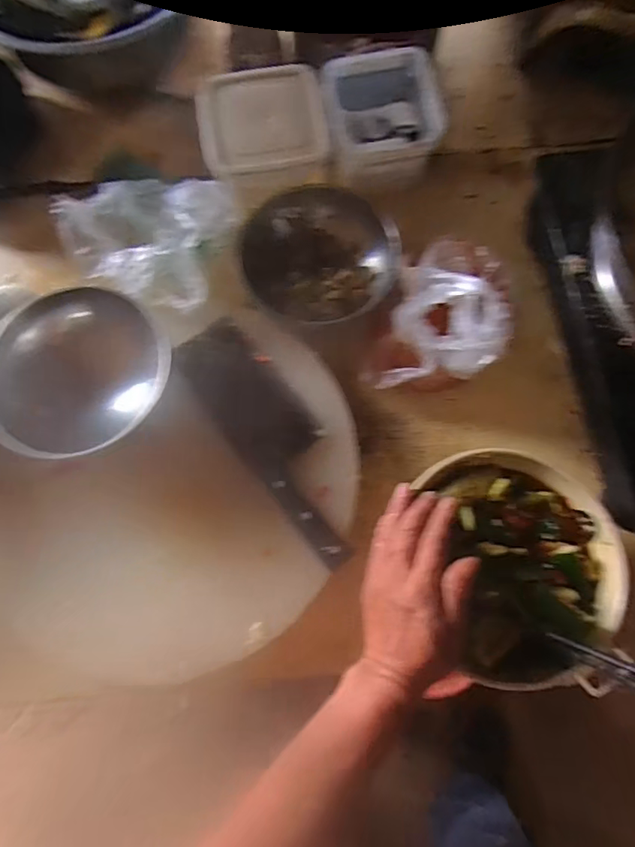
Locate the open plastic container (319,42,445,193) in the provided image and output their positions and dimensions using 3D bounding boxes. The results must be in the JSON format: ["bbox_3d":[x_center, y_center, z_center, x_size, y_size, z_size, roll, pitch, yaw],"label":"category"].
[{"bbox_3d":[0.070,-0.343,0.617,0.125,0.084,0.139,-1,73,1],"label":"open plastic container"}]

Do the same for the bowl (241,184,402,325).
[{"bbox_3d":[0.003,-0.186,0.597,0.149,0.056,0.158,0,73,1],"label":"bowl"}]

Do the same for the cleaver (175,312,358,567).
[{"bbox_3d":[-0.039,0.016,0.537,0.078,0.014,0.262,-38,73,-8],"label":"cleaver"}]

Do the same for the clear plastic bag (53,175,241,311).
[{"bbox_3d":[-0.187,-0.212,0.595,0.176,0.051,0.155,18,75,7],"label":"clear plastic bag"}]

